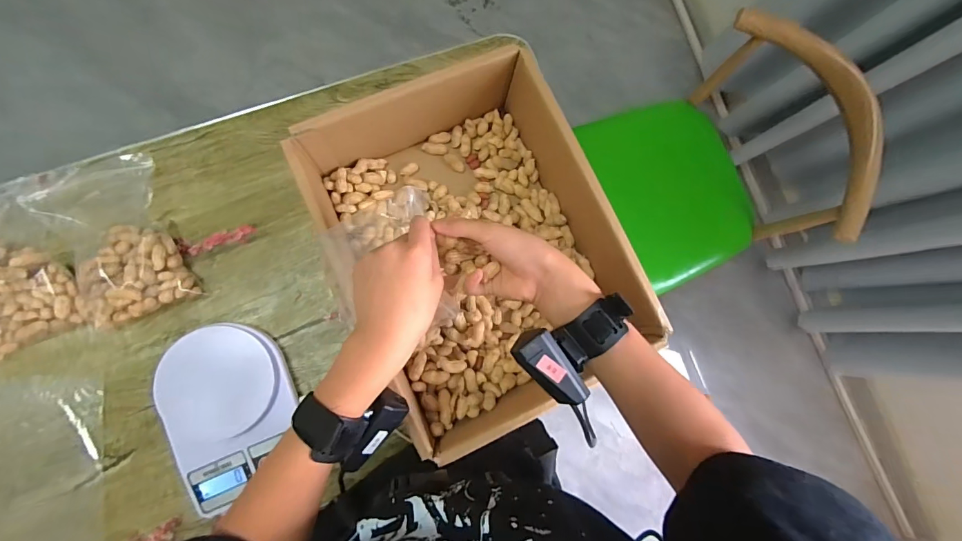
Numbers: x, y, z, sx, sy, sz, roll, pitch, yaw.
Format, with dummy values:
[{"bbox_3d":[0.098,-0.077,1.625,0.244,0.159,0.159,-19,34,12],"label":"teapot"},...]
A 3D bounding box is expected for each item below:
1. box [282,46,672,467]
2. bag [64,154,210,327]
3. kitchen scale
[{"bbox_3d":[-0.007,-0.029,0.528,0.297,0.129,0.392,-24,86,-9],"label":"box"},{"bbox_3d":[-0.464,-0.044,0.546,0.134,0.049,0.213,-20,85,-8],"label":"bag"},{"bbox_3d":[-0.309,0.177,0.523,0.146,0.039,0.211,-17,85,-8],"label":"kitchen scale"}]

